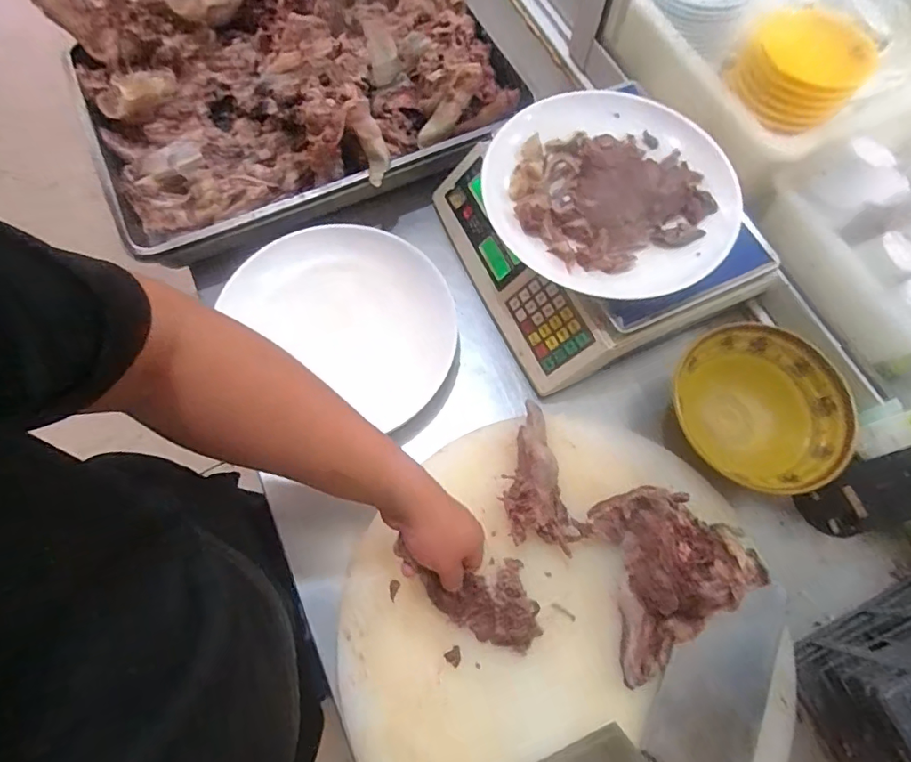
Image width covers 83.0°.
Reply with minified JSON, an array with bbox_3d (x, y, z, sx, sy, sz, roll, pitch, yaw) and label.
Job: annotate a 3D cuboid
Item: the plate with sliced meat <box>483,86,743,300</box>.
[{"bbox_3d":[0.186,-0.221,0.603,0.265,0.040,0.274,0,68,-1],"label":"plate with sliced meat"}]

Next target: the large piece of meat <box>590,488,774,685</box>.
[{"bbox_3d":[0.209,0.188,0.494,0.128,0.072,0.171,-9,69,-5],"label":"large piece of meat"}]

